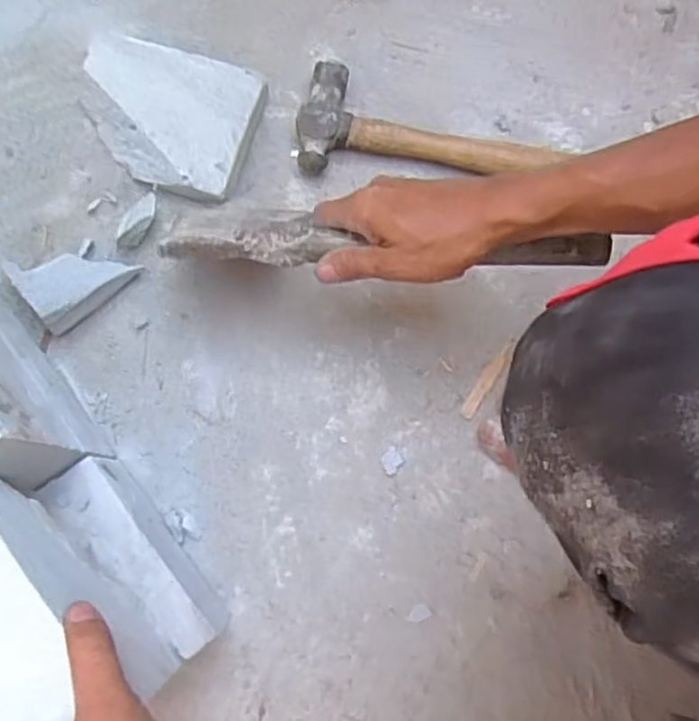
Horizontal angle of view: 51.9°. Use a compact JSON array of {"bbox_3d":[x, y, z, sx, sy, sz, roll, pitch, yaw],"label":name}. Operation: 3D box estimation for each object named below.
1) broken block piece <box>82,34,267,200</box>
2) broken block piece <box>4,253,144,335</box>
[{"bbox_3d":[-0.160,-0.209,0.623,0.152,0.031,0.118,15,79,2],"label":"broken block piece"},{"bbox_3d":[-0.229,-0.074,0.590,0.086,0.037,0.067,-39,82,-7],"label":"broken block piece"}]

